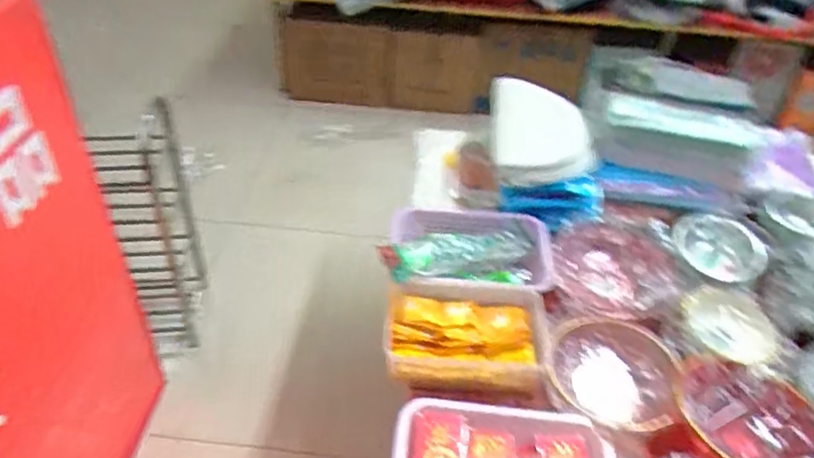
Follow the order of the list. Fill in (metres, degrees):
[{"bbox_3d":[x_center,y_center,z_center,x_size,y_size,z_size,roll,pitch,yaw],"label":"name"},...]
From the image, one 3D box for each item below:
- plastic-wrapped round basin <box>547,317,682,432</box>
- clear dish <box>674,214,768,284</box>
[{"bbox_3d":[0.337,0.260,1.085,0.205,0.116,0.234,12,40,10],"label":"plastic-wrapped round basin"},{"bbox_3d":[0.650,0.037,1.332,0.188,0.060,0.147,15,41,13],"label":"clear dish"}]

